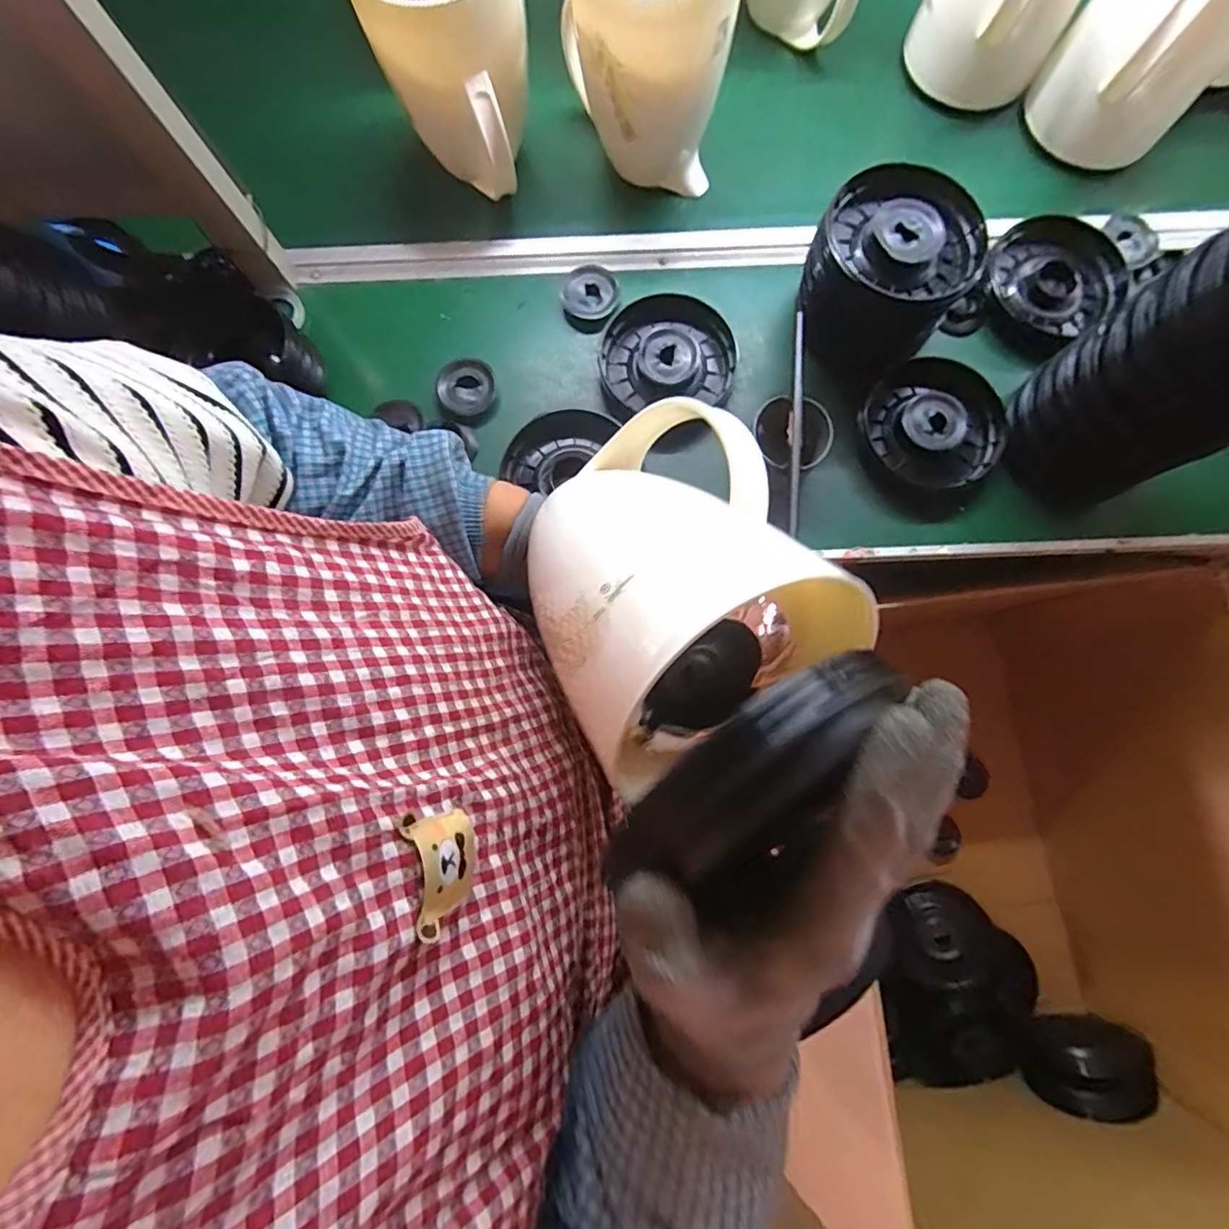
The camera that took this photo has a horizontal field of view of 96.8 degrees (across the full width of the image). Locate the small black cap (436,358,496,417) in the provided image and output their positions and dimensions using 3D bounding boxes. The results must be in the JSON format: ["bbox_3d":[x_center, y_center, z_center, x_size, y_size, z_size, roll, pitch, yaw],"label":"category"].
[{"bbox_3d":[-0.151,-0.234,0.558,0.054,0.022,0.053,0,79,1],"label":"small black cap"}]

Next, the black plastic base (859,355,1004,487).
[{"bbox_3d":[0.322,-0.192,0.550,0.127,0.031,0.137,0,79,1],"label":"black plastic base"}]

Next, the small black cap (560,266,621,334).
[{"bbox_3d":[-0.026,-0.333,0.577,0.057,0.019,0.068,-2,79,0],"label":"small black cap"}]

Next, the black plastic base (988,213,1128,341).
[{"bbox_3d":[0.473,-0.355,0.573,0.115,0.032,0.129,-24,80,-4],"label":"black plastic base"}]

